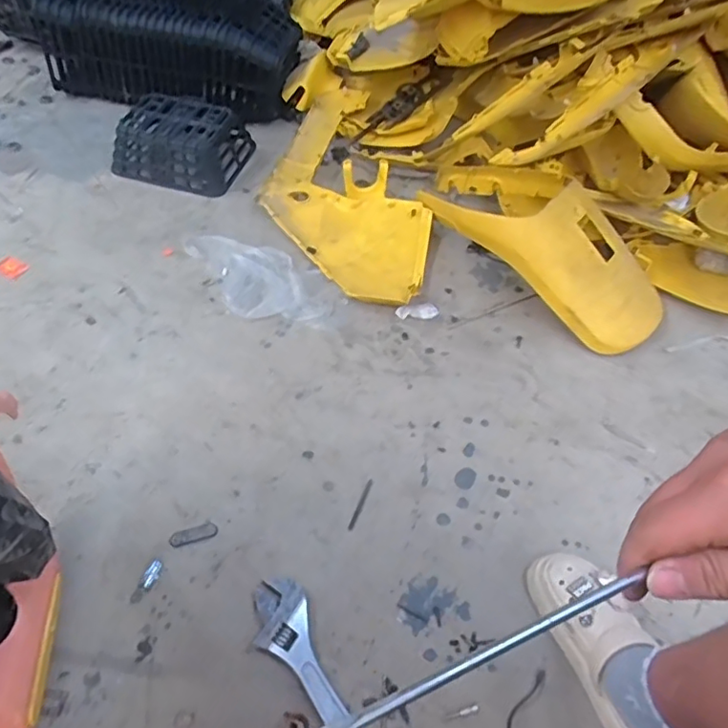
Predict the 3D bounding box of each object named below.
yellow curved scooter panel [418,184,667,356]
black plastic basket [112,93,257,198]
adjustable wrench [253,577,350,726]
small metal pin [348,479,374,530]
[{"bbox_3d":[0.379,-0.266,1.210,0.563,0.194,0.239,35,55,21],"label":"yellow curved scooter panel"},{"bbox_3d":[-0.465,-0.567,1.450,0.297,0.115,0.227,15,52,8],"label":"black plastic basket"},{"bbox_3d":[-0.051,0.432,0.720,0.076,0.017,0.347,-22,56,-20],"label":"adjustable wrench"},{"bbox_3d":[-0.005,0.229,0.933,0.010,0.004,0.095,19,53,11],"label":"small metal pin"}]

